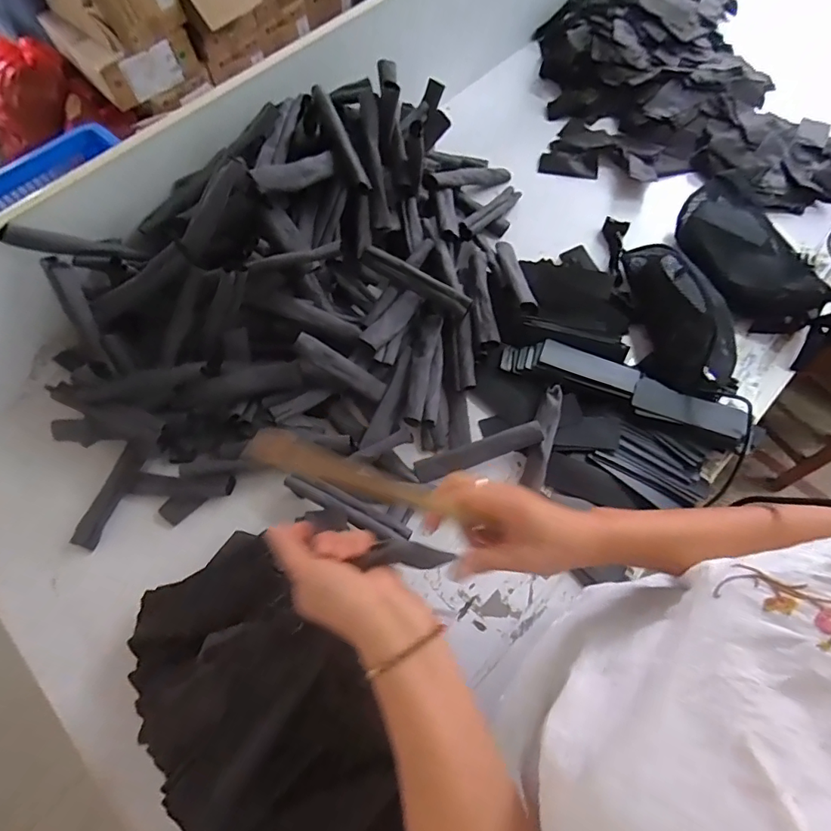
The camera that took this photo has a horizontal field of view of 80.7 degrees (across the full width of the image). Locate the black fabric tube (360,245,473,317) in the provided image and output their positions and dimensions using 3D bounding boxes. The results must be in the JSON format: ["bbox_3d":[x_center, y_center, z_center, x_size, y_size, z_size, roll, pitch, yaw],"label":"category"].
[{"bbox_3d":[0.001,-0.214,0.773,0.182,0.043,0.034,24,69,13],"label":"black fabric tube"}]

